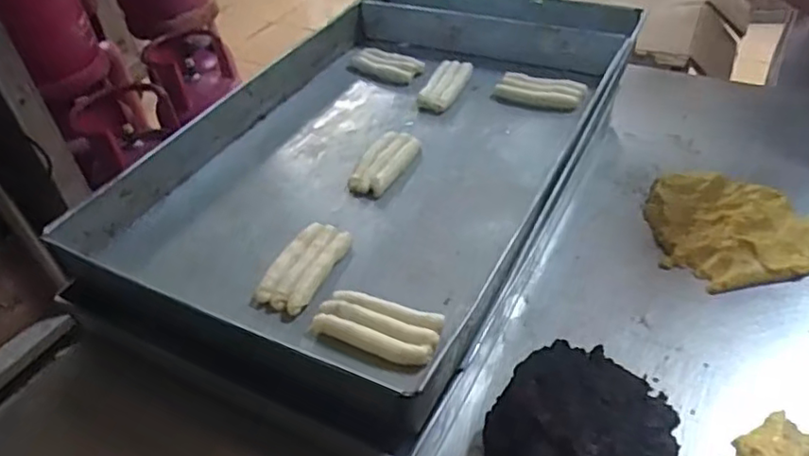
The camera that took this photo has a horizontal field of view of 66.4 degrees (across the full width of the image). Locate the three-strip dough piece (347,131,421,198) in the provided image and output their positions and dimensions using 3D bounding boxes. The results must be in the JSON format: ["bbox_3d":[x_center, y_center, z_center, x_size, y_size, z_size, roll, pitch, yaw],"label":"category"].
[{"bbox_3d":[-0.021,-0.078,0.717,0.050,0.013,0.113,13,46,21],"label":"three-strip dough piece"}]

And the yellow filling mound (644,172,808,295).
[{"bbox_3d":[0.363,-0.007,0.677,0.181,0.020,0.170,-3,42,3],"label":"yellow filling mound"}]

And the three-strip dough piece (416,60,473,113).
[{"bbox_3d":[0.054,-0.193,0.832,0.045,0.012,0.124,13,46,21],"label":"three-strip dough piece"}]

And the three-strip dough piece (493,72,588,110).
[{"bbox_3d":[0.177,-0.178,0.807,0.109,0.024,0.049,14,46,23],"label":"three-strip dough piece"}]

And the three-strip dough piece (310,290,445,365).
[{"bbox_3d":[-0.023,0.081,0.525,0.110,0.017,0.051,13,46,21],"label":"three-strip dough piece"}]

